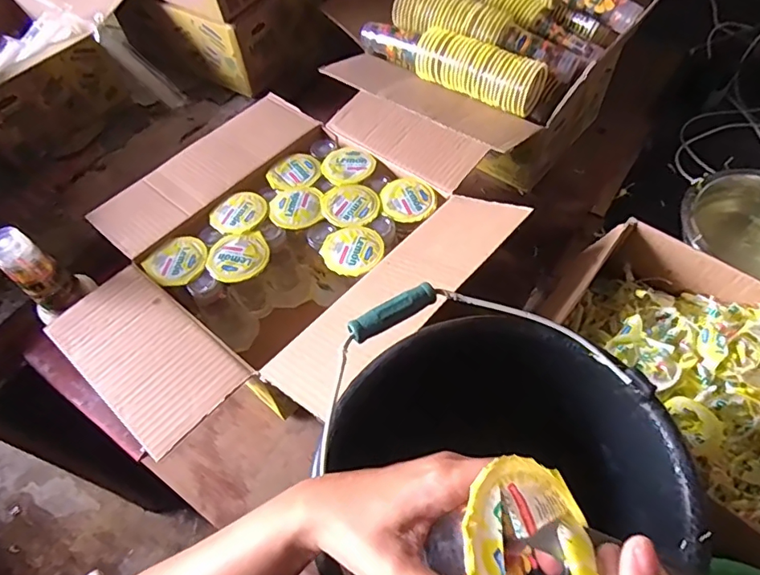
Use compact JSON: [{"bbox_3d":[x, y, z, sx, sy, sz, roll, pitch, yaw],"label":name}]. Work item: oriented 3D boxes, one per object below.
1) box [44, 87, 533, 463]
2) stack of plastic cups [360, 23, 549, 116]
[{"bbox_3d":[-0.131,-0.064,0.669,0.542,0.176,0.437,-29,61,-16],"label":"box"},{"bbox_3d":[0.098,-0.343,0.750,0.295,0.071,0.070,28,62,18],"label":"stack of plastic cups"}]

